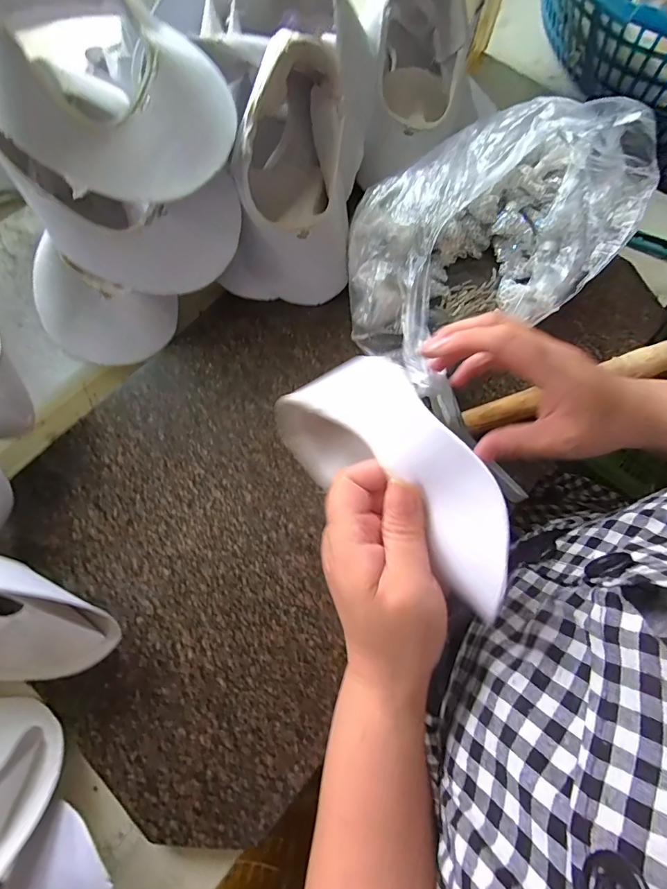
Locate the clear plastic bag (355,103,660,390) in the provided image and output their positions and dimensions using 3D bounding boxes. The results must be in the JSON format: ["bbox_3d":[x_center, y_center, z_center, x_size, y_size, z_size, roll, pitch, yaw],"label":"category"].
[{"bbox_3d":[0.127,-0.189,0.364,0.274,0.113,0.187,-33,77,-10],"label":"clear plastic bag"}]

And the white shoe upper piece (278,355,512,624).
[{"bbox_3d":[0.033,0.004,0.239,0.066,0.077,0.179,-40,40,-11],"label":"white shoe upper piece"}]

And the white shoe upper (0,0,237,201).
[{"bbox_3d":[-0.152,-0.261,0.278,0.154,0.093,0.123,7,74,1],"label":"white shoe upper"}]

